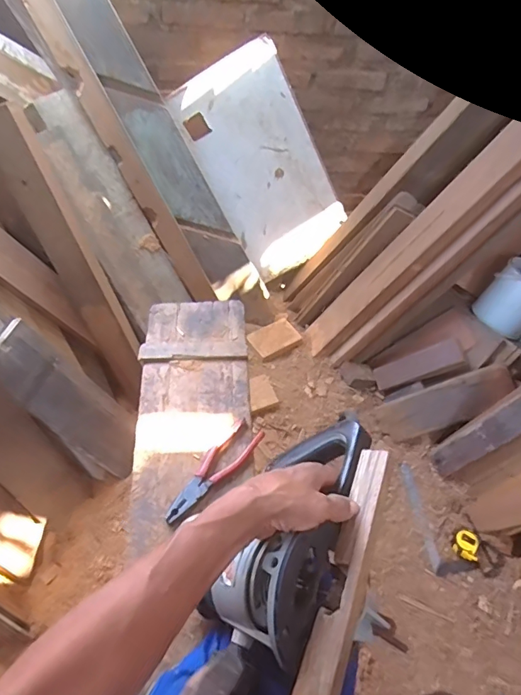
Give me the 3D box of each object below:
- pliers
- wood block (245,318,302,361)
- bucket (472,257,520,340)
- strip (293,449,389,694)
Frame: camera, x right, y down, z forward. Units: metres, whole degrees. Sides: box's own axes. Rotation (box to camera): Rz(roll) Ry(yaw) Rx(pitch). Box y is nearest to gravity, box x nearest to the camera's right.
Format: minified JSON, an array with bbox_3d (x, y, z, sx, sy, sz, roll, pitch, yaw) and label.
[{"bbox_3d":[-0.071,0.189,0.704,0.056,0.022,0.193,34,58,18],"label":"pliers"},{"bbox_3d":[0.049,-0.030,1.531,0.164,0.020,0.106,-25,60,-22],"label":"wood block"},{"bbox_3d":[0.781,-0.141,1.408,0.167,0.218,0.167,14,42,-13],"label":"bucket"},{"bbox_3d":[0.080,0.228,0.442,0.041,0.009,0.286,-7,44,39],"label":"strip"}]

